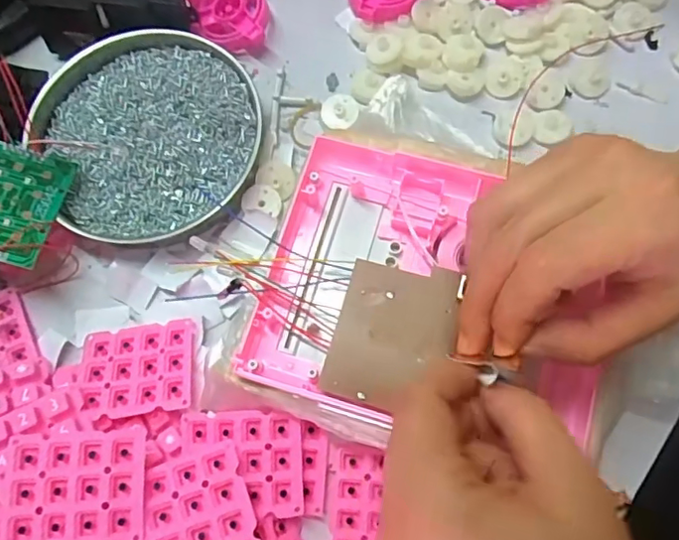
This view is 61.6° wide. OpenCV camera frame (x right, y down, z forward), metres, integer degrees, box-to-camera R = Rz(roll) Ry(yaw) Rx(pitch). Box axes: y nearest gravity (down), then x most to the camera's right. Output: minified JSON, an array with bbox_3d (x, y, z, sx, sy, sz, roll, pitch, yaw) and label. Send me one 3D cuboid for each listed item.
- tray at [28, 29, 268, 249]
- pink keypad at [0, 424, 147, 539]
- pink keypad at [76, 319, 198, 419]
[{"bbox_3d":[-0.113,-0.082,0.340,0.128,0.017,0.126,-1,74,2],"label":"tray"},{"bbox_3d":[-0.120,0.100,0.259,0.059,0.006,0.050,-3,72,-12],"label":"pink keypad"},{"bbox_3d":[-0.106,0.053,0.300,0.058,0.008,0.050,-8,57,0],"label":"pink keypad"}]

